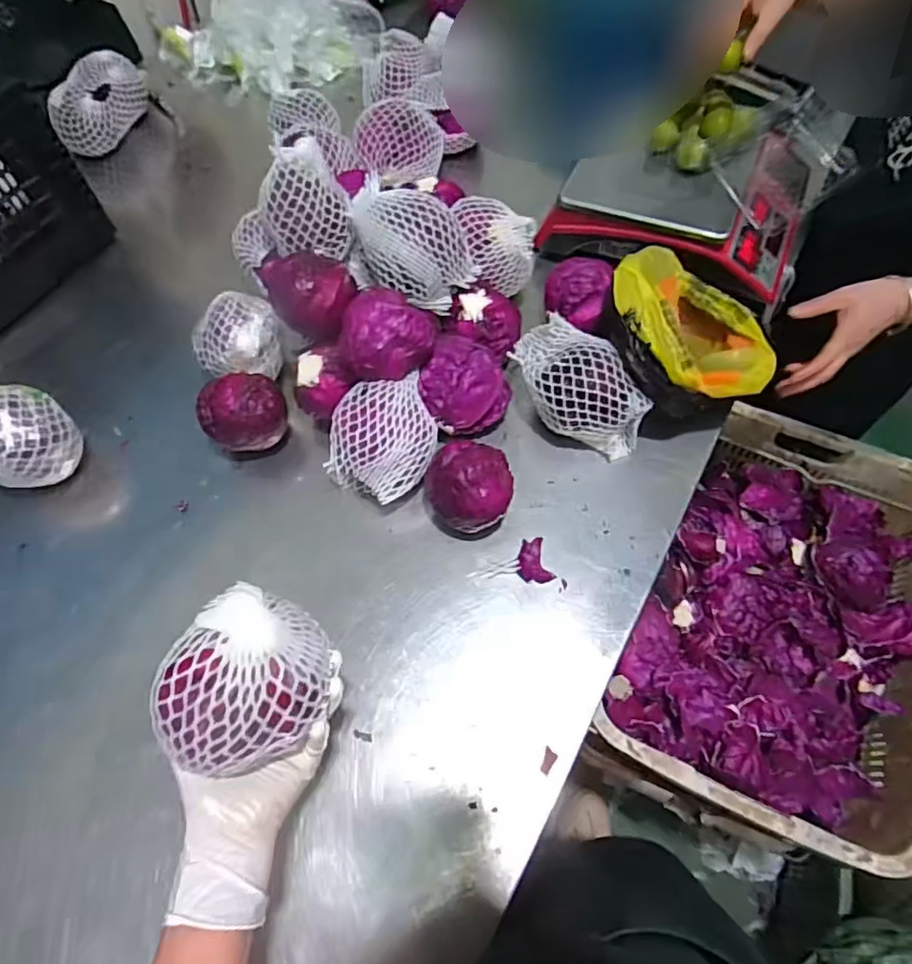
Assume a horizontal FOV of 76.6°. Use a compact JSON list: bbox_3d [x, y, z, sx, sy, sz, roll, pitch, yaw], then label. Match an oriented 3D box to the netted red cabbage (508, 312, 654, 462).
[{"bbox_3d":[0.138,-0.115,0.681,0.104,0.106,0.168,-22,61,-10],"label":"netted red cabbage"}]

